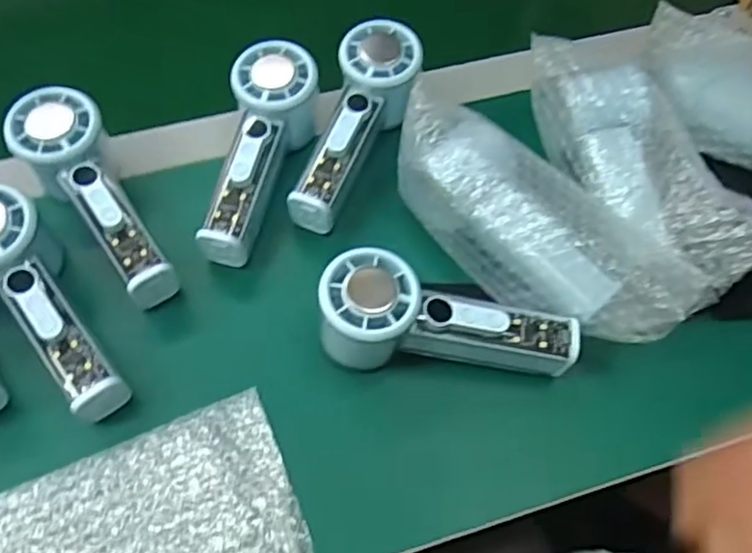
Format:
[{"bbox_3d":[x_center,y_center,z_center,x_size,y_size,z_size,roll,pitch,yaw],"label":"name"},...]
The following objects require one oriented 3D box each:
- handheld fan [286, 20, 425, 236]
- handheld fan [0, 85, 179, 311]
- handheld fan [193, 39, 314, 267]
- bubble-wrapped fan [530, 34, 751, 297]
[{"bbox_3d":[-0.015,-0.105,0.465,0.056,0.056,0.158,21,78,9],"label":"handheld fan"},{"bbox_3d":[-0.183,-0.050,0.429,0.056,0.051,0.158,-31,82,-17],"label":"handheld fan"},{"bbox_3d":[-0.081,-0.084,0.451,0.056,0.057,0.156,13,76,5],"label":"handheld fan"},{"bbox_3d":[0.171,-0.083,0.433,0.081,0.053,0.207,-14,62,-9],"label":"bubble-wrapped fan"}]

